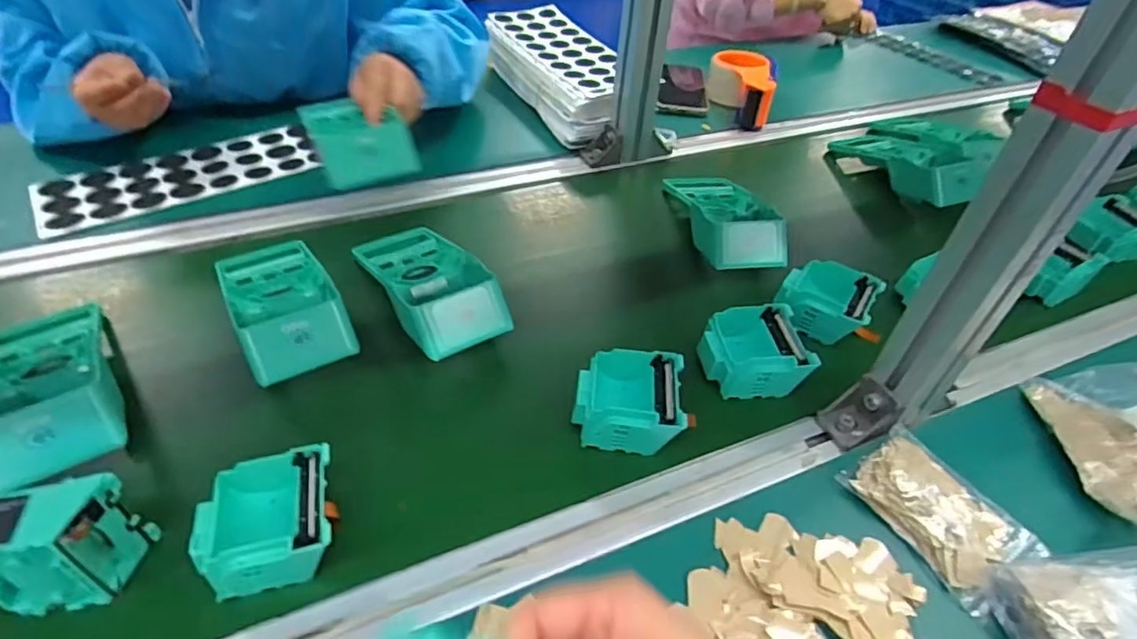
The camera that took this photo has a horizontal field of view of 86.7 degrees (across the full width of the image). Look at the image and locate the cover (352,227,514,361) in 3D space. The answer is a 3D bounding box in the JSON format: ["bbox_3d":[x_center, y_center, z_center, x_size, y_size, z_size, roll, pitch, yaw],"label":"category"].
[{"bbox_3d":[-0.130,-0.040,0.547,0.090,0.048,0.193,-21,51,-24],"label":"cover"}]

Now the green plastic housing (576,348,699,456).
[{"bbox_3d":[0.047,0.066,0.470,0.081,0.045,0.075,5,45,-1],"label":"green plastic housing"}]

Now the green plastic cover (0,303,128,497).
[{"bbox_3d":[-0.381,0.045,0.438,0.086,0.062,0.177,-26,53,-27],"label":"green plastic cover"}]

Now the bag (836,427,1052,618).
[{"bbox_3d":[0.255,0.133,0.416,0.072,0.018,0.109,-23,52,-25],"label":"bag"}]

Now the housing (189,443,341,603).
[{"bbox_3d":[-0.188,0.128,0.379,0.077,0.040,0.077,-10,47,-14],"label":"housing"}]

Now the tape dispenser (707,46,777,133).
[{"bbox_3d":[0.246,-0.333,0.870,0.088,0.068,0.138,12,46,6],"label":"tape dispenser"}]

